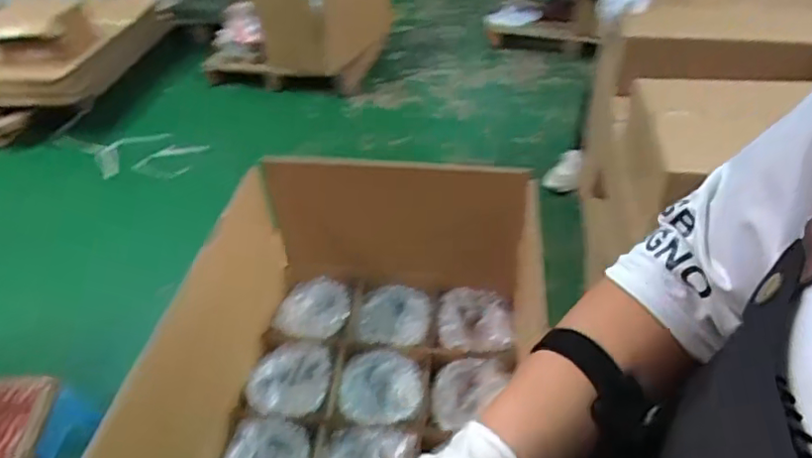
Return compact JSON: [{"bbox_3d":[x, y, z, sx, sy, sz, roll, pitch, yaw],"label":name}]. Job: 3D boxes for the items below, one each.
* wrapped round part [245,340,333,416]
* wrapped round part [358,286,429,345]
[{"bbox_3d":[-0.147,0.192,0.730,0.111,0.046,0.102,-23,44,-20],"label":"wrapped round part"},{"bbox_3d":[-0.015,0.120,0.800,0.096,0.038,0.076,0,41,5],"label":"wrapped round part"}]

